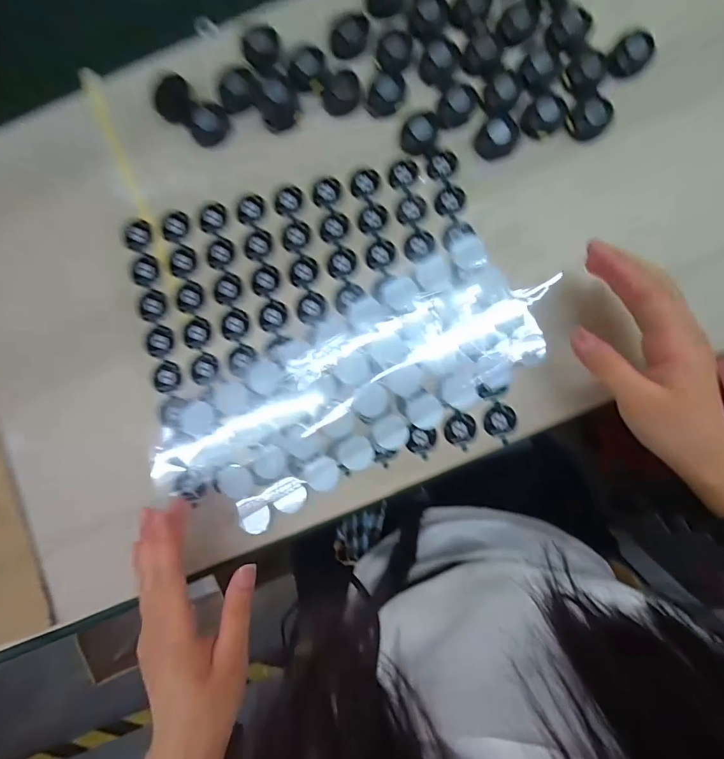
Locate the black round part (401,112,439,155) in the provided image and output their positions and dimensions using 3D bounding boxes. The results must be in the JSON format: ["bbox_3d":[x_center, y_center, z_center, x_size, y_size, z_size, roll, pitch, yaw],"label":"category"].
[{"bbox_3d":[0.042,-0.180,0.282,0.025,0.010,0.027,0,90,1],"label":"black round part"}]

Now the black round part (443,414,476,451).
[{"bbox_3d":[0.072,0.036,0.282,0.022,0.004,0.023,0,90,1],"label":"black round part"}]

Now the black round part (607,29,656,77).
[{"bbox_3d":[0.191,-0.231,0.277,0.024,0.013,0.025,0,90,1],"label":"black round part"}]

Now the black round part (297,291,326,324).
[{"bbox_3d":[-0.037,-0.054,0.287,0.021,0.004,0.023,0,90,1],"label":"black round part"}]

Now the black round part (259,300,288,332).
[{"bbox_3d":[-0.066,-0.047,0.289,0.019,0.004,0.023,24,90,1],"label":"black round part"}]

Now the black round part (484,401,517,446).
[{"bbox_3d":[0.100,0.031,0.281,0.022,0.004,0.025,25,90,1],"label":"black round part"}]

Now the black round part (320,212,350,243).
[{"bbox_3d":[-0.020,-0.113,0.288,0.021,0.004,0.022,0,90,1],"label":"black round part"}]

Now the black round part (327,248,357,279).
[{"bbox_3d":[-0.015,-0.086,0.288,0.020,0.004,0.022,0,90,1],"label":"black round part"}]

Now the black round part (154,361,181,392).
[{"bbox_3d":[-0.145,-0.002,0.290,0.018,0.004,0.022,-9,90,1],"label":"black round part"}]

